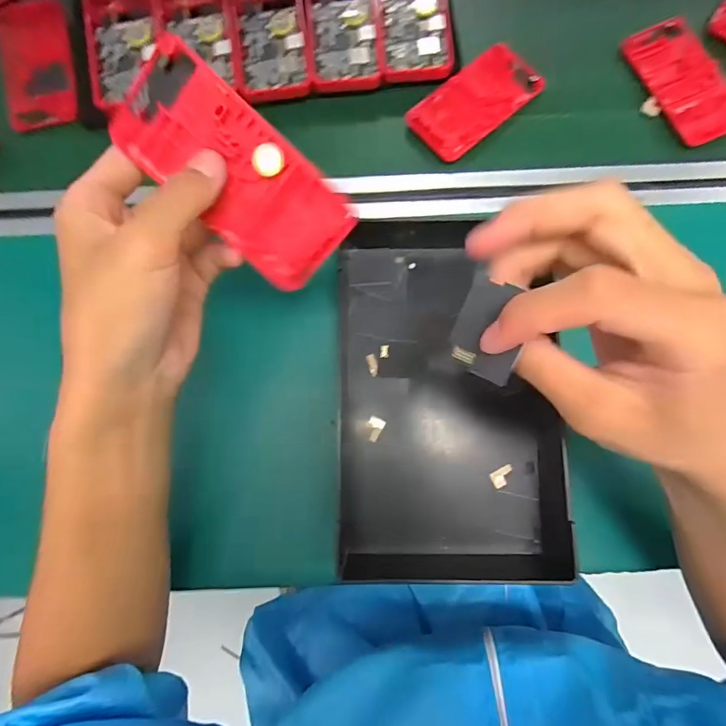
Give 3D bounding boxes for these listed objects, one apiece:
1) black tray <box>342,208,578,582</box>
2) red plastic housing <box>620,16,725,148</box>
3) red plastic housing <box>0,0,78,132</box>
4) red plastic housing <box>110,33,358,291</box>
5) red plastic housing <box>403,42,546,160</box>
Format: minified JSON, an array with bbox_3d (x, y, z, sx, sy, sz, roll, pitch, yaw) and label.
[{"bbox_3d":[0.069,0.027,0.346,0.174,0.025,0.282,-2,82,1],"label":"black tray"},{"bbox_3d":[0.288,-0.254,0.386,0.064,0.010,0.120,-27,82,-3],"label":"red plastic housing"},{"bbox_3d":[-0.306,-0.279,0.406,0.062,0.022,0.116,-12,82,0],"label":"red plastic housing"},{"bbox_3d":[-0.066,-0.097,0.227,0.122,0.008,0.062,40,112,-18],"label":"red plastic housing"},{"bbox_3d":[0.100,-0.235,0.386,0.121,0.014,0.061,-40,83,-4],"label":"red plastic housing"}]

